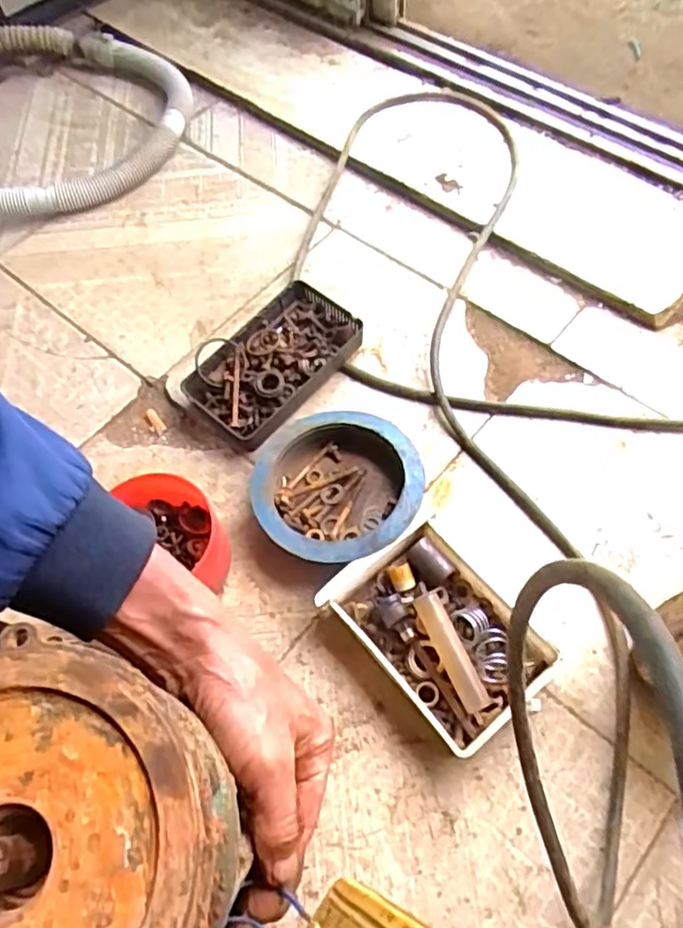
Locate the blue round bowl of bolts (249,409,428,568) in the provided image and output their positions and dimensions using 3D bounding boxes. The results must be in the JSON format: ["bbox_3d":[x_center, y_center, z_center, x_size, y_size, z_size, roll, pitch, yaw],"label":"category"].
[{"bbox_3d":[-0.004,0.023,0.597,0.150,0.049,0.146,-1,66,3],"label":"blue round bowl of bolts"}]

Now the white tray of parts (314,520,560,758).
[{"bbox_3d":[0.080,0.134,0.530,0.121,0.041,0.172,-40,70,-14],"label":"white tray of parts"}]

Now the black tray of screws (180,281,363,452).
[{"bbox_3d":[-0.070,-0.105,0.672,0.108,0.036,0.182,39,73,18],"label":"black tray of screws"}]

